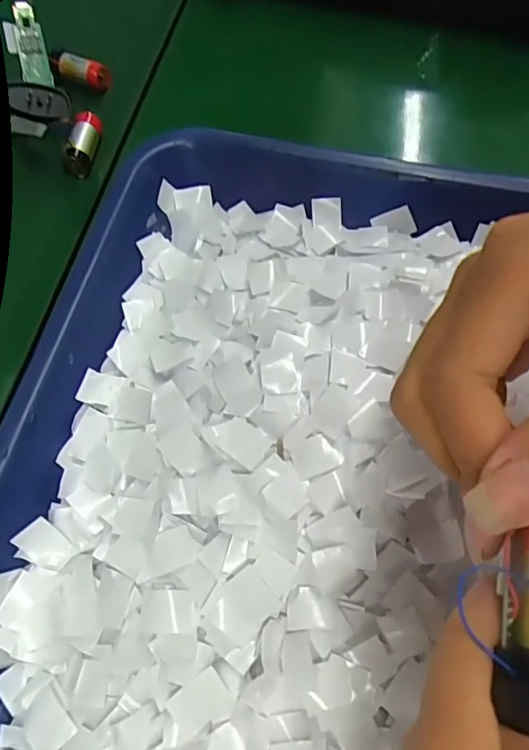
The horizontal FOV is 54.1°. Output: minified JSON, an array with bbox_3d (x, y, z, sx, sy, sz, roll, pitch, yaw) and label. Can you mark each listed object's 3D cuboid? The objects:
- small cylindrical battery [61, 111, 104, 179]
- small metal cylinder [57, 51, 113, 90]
[{"bbox_3d":[-0.108,-0.137,0.307,0.015,0.016,0.035,11,68,3],"label":"small cylindrical battery"},{"bbox_3d":[-0.113,-0.192,0.326,0.033,0.014,0.012,12,69,-13],"label":"small metal cylinder"}]

